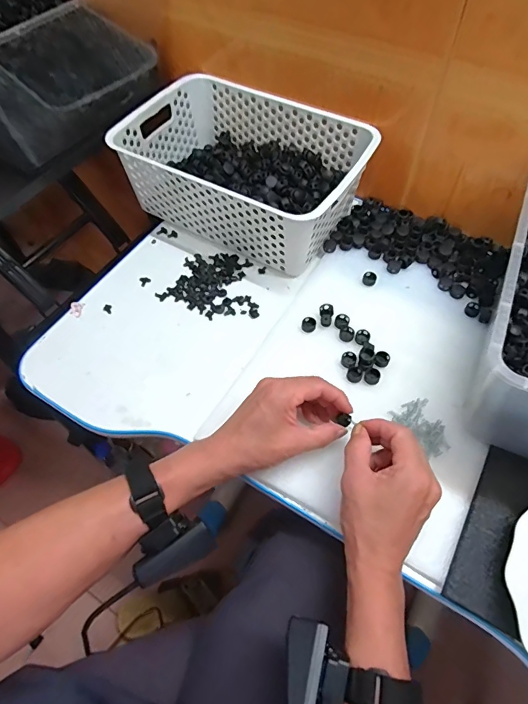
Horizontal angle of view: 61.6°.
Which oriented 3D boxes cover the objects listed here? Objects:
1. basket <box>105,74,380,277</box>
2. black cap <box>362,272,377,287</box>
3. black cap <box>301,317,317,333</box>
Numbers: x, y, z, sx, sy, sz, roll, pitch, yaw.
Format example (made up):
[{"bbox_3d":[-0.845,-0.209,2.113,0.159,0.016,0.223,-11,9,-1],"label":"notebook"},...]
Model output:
[{"bbox_3d":[-0.023,-0.249,0.609,0.303,0.107,0.205,25,62,16],"label":"basket"},{"bbox_3d":[0.134,-0.092,0.561,0.017,0.009,0.017,-1,59,1],"label":"black cap"},{"bbox_3d":[0.054,-0.032,0.528,0.017,0.010,0.016,-1,59,1],"label":"black cap"}]

